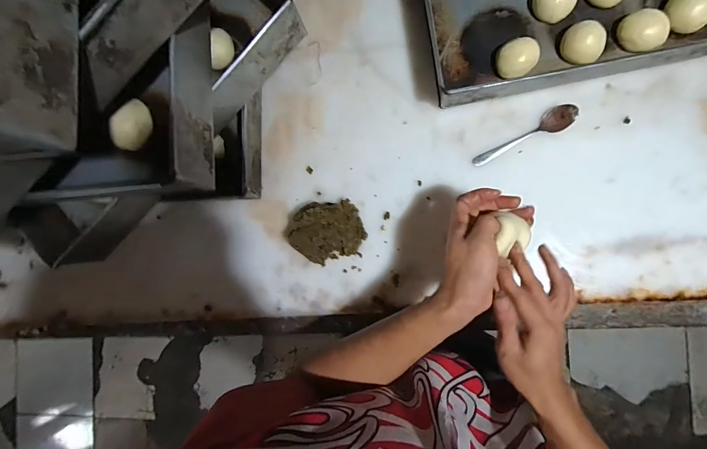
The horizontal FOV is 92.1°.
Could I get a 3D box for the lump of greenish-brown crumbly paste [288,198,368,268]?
[{"bbox_3d":[-0.036,0.010,0.458,0.107,0.051,0.081,-5,87,8],"label":"lump of greenish-brown crumbly paste"}]

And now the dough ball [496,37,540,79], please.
[{"bbox_3d":[0.213,-0.214,0.442,0.050,0.029,0.043,-5,87,8],"label":"dough ball"}]

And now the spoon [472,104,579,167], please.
[{"bbox_3d":[0.222,-0.112,0.440,0.134,0.013,0.031,-31,84,6],"label":"spoon"}]

